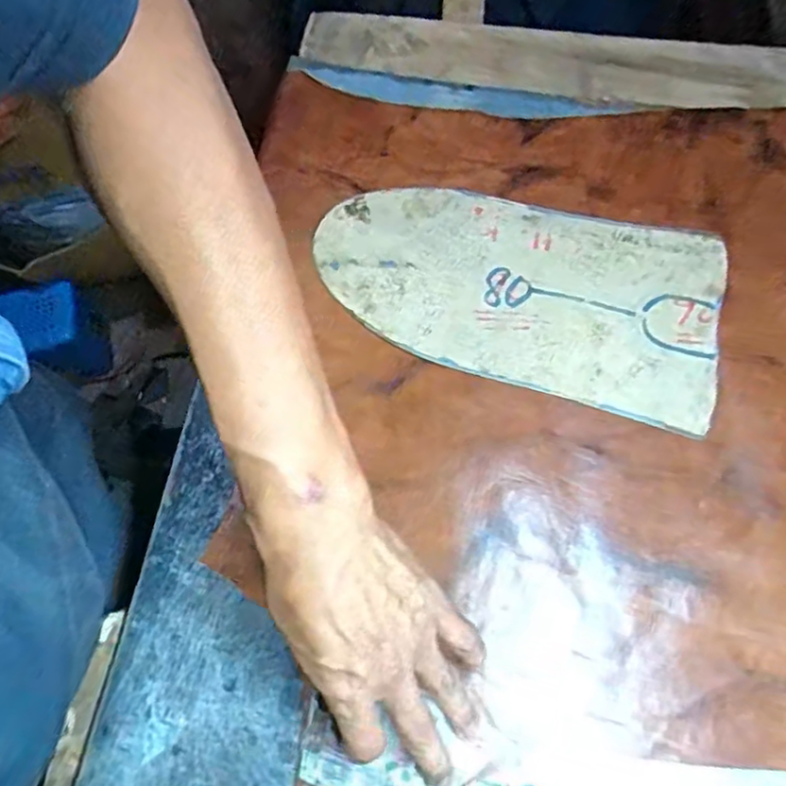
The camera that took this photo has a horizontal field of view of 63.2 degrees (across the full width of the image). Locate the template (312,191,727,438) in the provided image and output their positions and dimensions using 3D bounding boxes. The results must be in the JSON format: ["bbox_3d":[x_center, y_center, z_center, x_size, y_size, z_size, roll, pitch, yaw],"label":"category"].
[{"bbox_3d":[0.090,-0.078,0.472,0.291,0.006,0.150,15,69,5],"label":"template"}]

